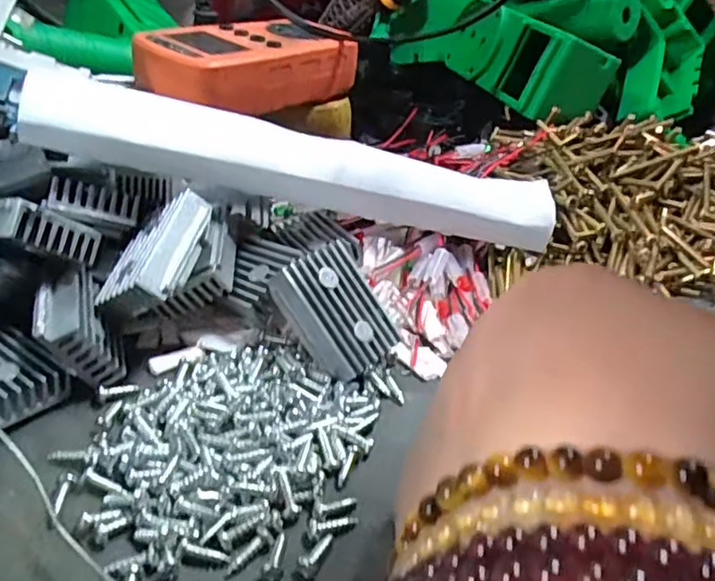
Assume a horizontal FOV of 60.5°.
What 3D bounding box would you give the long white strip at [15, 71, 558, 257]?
[{"bbox_3d":[-0.013,-0.049,0.255,0.222,0.025,0.024,8,32,-23],"label":"long white strip"}]

